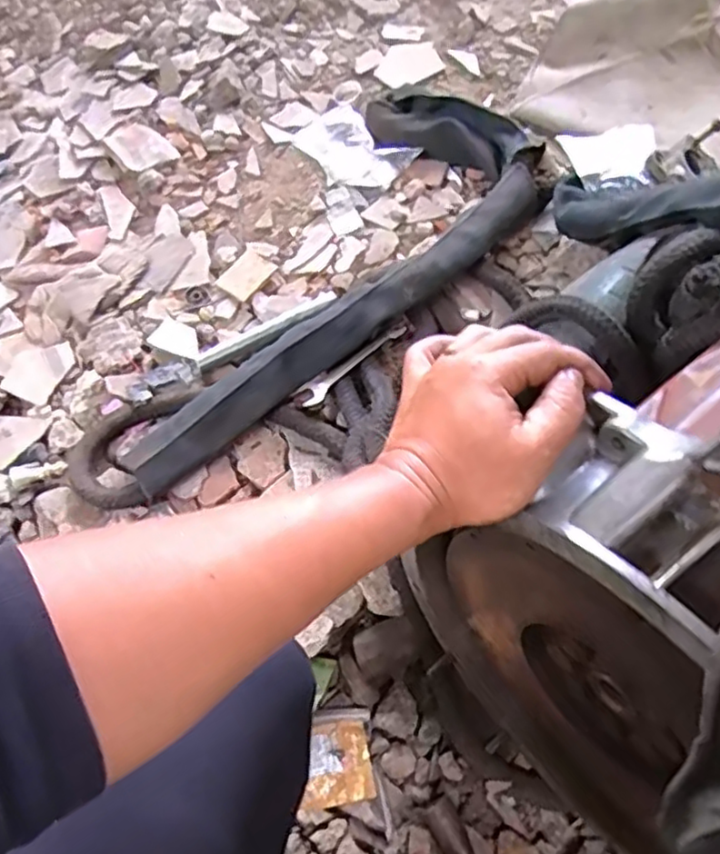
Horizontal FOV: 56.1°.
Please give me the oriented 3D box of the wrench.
[{"bbox_3d":[-0.007,-0.071,0.780,0.150,0.005,0.026,-34,104,-11],"label":"wrench"}]

